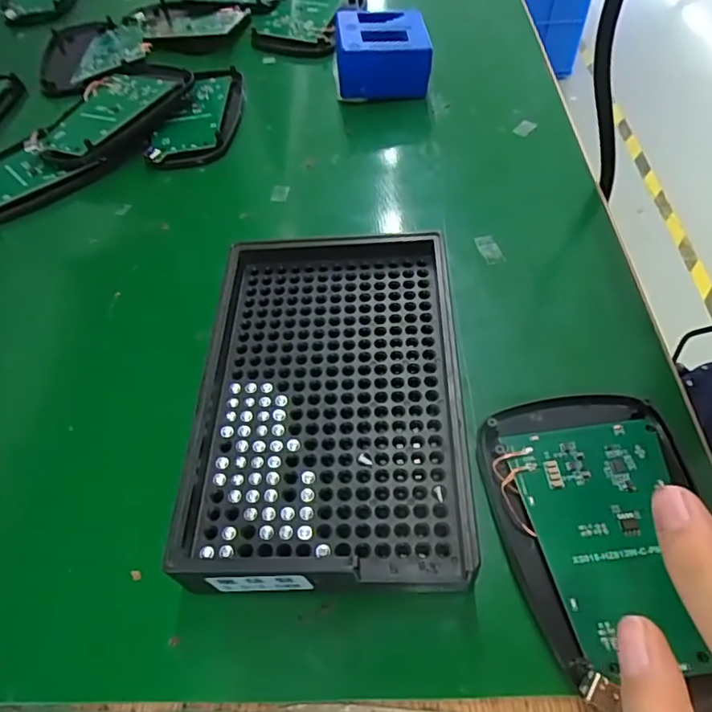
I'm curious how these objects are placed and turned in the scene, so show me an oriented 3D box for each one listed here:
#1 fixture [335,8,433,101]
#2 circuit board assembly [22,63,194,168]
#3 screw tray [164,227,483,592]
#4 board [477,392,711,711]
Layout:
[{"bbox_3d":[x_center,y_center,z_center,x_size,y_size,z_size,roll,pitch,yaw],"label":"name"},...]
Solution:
[{"bbox_3d":[0.015,-0.177,0.335,0.053,0.037,0.042,-6,53,0],"label":"fixture"},{"bbox_3d":[-0.145,-0.144,0.336,0.069,0.017,0.097,22,58,19],"label":"circuit board assembly"},{"bbox_3d":[-0.010,0.013,0.206,0.091,0.025,0.137,-2,54,3],"label":"screw tray"},{"bbox_3d":[0.078,0.053,0.177,0.062,0.007,0.093,-9,53,-2],"label":"board"}]

